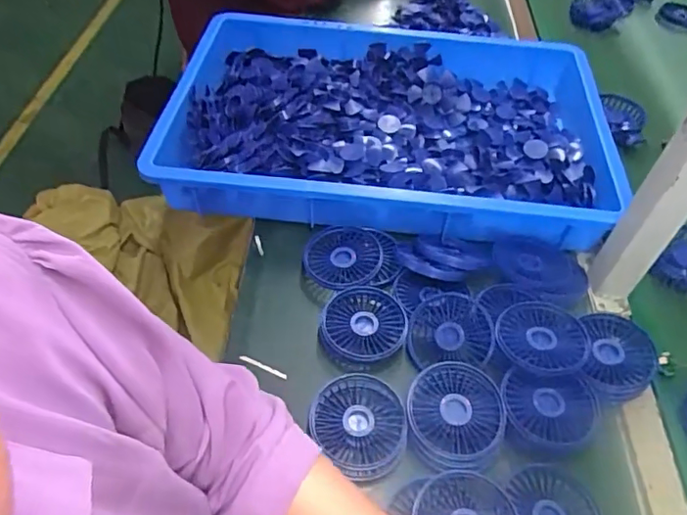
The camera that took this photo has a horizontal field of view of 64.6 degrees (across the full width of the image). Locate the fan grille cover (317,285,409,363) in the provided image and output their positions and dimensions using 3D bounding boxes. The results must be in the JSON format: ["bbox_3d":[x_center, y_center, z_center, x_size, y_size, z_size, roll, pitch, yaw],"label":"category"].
[{"bbox_3d":[0.022,0.070,0.590,0.090,0.022,0.085,7,50,0],"label":"fan grille cover"}]

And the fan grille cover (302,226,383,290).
[{"bbox_3d":[-0.001,-0.002,0.636,0.087,0.015,0.078,10,69,10],"label":"fan grille cover"}]

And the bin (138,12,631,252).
[{"bbox_3d":[0.064,-0.195,0.755,0.568,0.106,0.367,8,50,1],"label":"bin"}]

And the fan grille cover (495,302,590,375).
[{"bbox_3d":[0.202,0.080,0.553,0.088,0.009,0.077,-4,61,1],"label":"fan grille cover"}]

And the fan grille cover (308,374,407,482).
[{"bbox_3d":[0.016,0.158,0.520,0.093,0.016,0.086,40,81,19],"label":"fan grille cover"}]

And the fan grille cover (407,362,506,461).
[{"bbox_3d":[0.106,0.144,0.514,0.085,0.023,0.088,6,50,0],"label":"fan grille cover"}]

